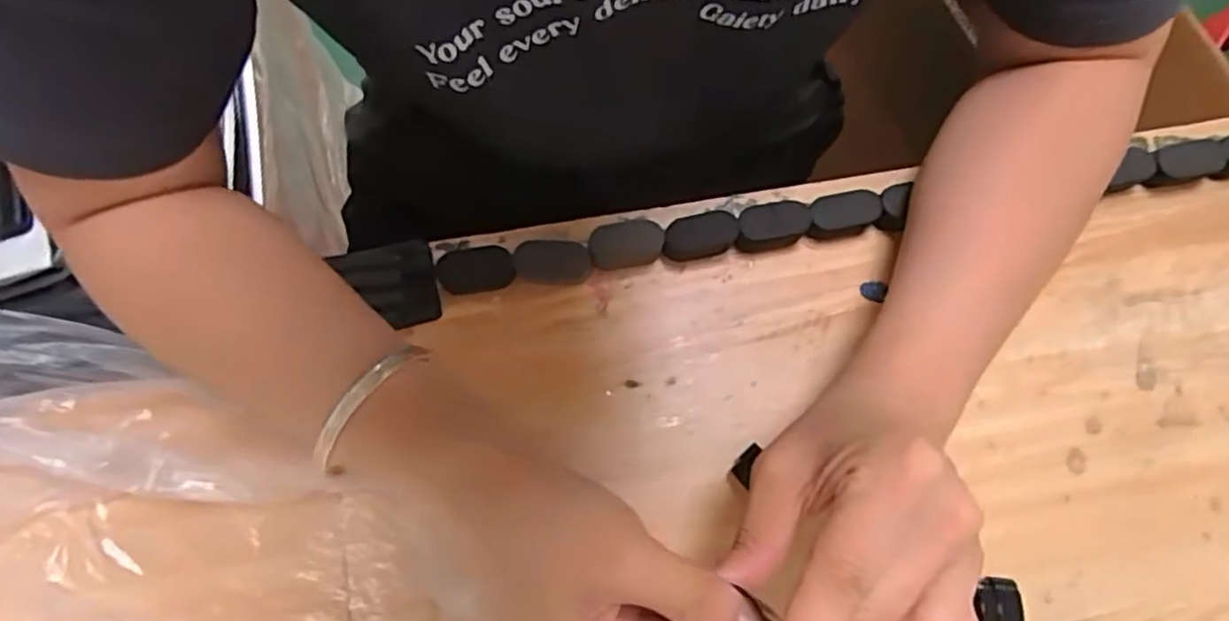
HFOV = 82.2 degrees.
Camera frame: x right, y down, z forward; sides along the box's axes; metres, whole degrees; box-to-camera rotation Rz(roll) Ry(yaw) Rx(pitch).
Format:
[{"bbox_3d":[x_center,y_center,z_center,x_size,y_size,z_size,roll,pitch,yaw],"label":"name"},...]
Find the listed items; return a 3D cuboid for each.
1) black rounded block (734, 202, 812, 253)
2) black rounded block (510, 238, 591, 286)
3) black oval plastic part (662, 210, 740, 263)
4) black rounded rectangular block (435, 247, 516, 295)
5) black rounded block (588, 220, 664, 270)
[{"bbox_3d":[0.079,-0.043,0.360,0.037,0.025,0.016,-10,76,-3],"label":"black rounded block"},{"bbox_3d":[-0.031,-0.023,0.351,0.037,0.022,0.018,4,75,0],"label":"black rounded block"},{"bbox_3d":[0.042,-0.037,0.359,0.038,0.019,0.019,-12,76,-4],"label":"black oval plastic part"},{"bbox_3d":[-0.069,-0.020,0.352,0.038,0.014,0.018,-8,76,-3],"label":"black rounded rectangular block"},{"bbox_3d":[0.005,-0.031,0.356,0.037,0.020,0.020,-11,76,-4],"label":"black rounded block"}]

